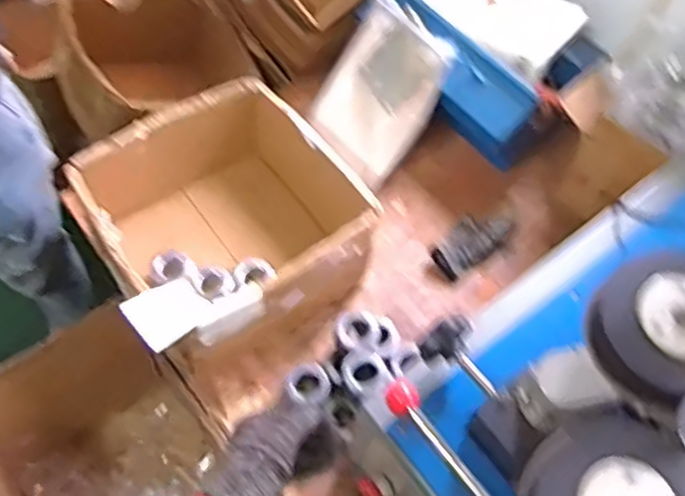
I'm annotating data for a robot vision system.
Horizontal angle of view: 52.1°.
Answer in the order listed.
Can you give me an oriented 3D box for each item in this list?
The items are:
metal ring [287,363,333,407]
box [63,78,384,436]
[{"bbox_3d":[-0.046,0.186,0.972,0.058,0.021,0.059,2,57,-3],"label":"metal ring"},{"bbox_3d":[-0.170,-0.016,1.030,0.363,0.209,0.336,-31,64,-21],"label":"box"}]

